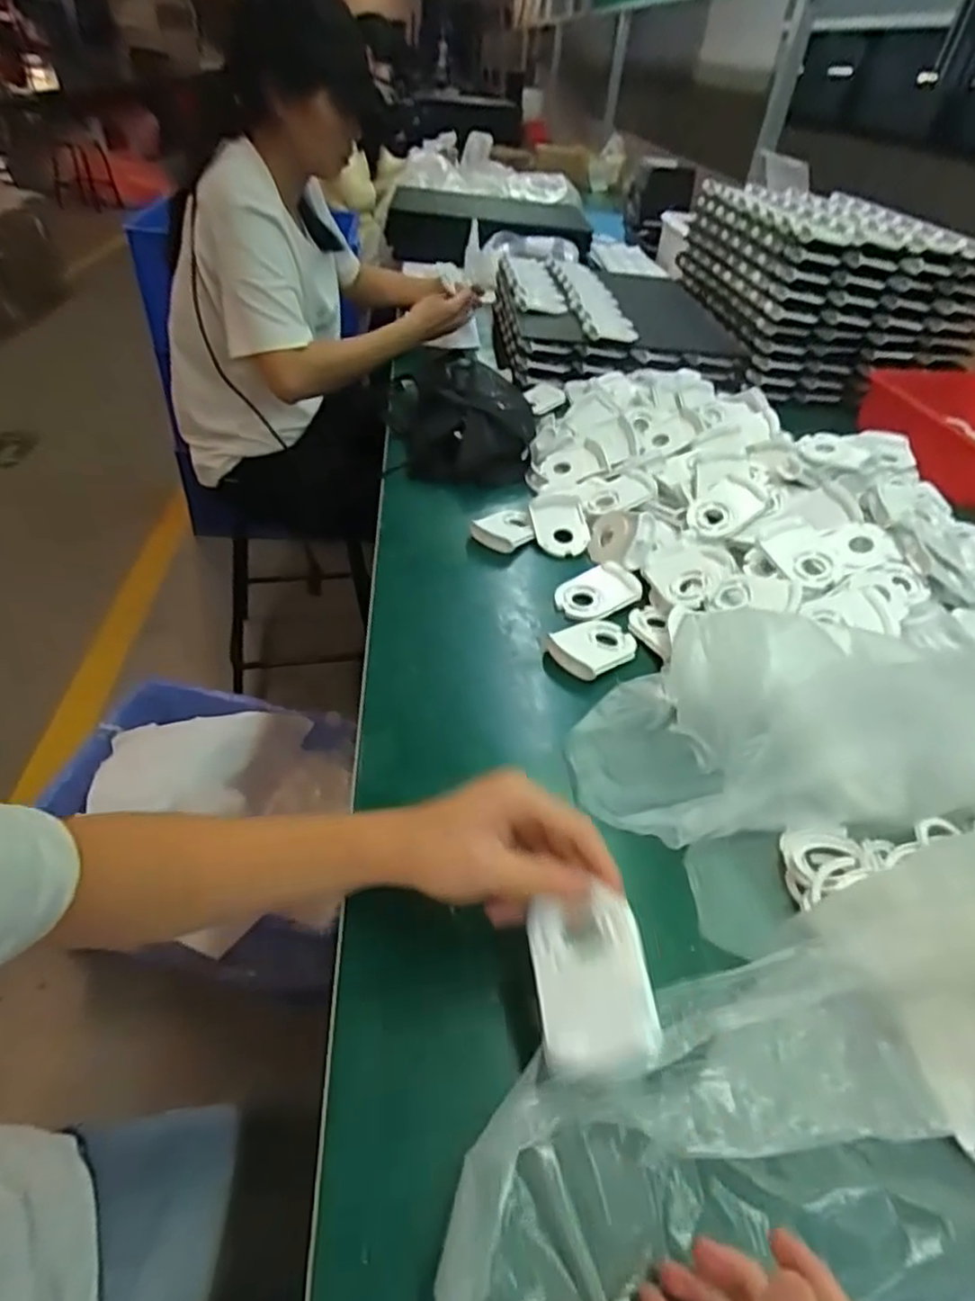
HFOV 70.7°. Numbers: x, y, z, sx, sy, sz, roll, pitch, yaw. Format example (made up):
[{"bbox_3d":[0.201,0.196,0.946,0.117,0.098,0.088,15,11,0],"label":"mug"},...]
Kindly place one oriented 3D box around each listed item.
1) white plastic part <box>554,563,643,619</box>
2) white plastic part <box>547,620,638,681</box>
[{"bbox_3d":[0.106,-0.058,0.665,0.083,0.013,0.059,-25,50,-31],"label":"white plastic part"},{"bbox_3d":[0.095,-0.006,0.610,0.081,0.016,0.056,-24,50,-30],"label":"white plastic part"}]

